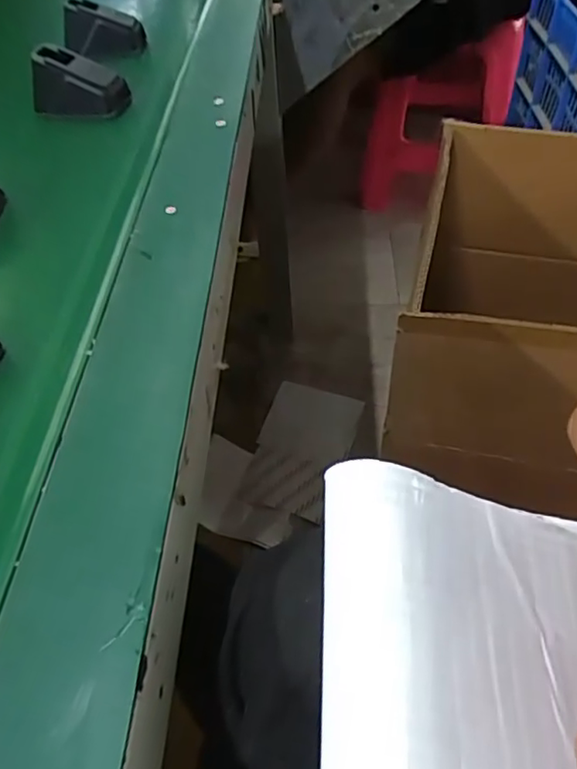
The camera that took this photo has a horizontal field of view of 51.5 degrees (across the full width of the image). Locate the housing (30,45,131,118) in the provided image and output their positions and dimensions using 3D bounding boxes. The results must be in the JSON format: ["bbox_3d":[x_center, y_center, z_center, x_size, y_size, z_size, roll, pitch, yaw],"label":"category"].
[{"bbox_3d":[-0.162,-0.232,0.460,0.064,0.039,0.033,6,50,9],"label":"housing"}]

